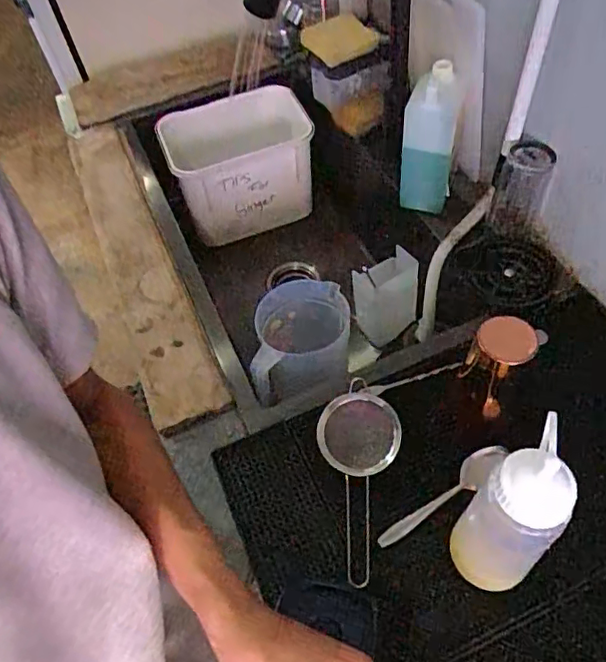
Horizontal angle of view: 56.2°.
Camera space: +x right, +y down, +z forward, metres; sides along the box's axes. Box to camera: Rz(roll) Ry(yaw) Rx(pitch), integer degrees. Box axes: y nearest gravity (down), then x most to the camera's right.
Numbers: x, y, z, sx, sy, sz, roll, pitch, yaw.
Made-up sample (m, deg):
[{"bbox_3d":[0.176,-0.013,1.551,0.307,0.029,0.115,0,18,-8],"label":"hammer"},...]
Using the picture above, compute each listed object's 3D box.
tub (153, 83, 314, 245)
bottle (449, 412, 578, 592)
[{"bbox_3d":[-0.120,-0.317,1.115,0.266,0.208,0.182,-17,55,-7],"label":"tub"},{"bbox_3d":[0.187,0.160,0.506,0.071,0.206,0.086,25,60,21],"label":"bottle"}]

